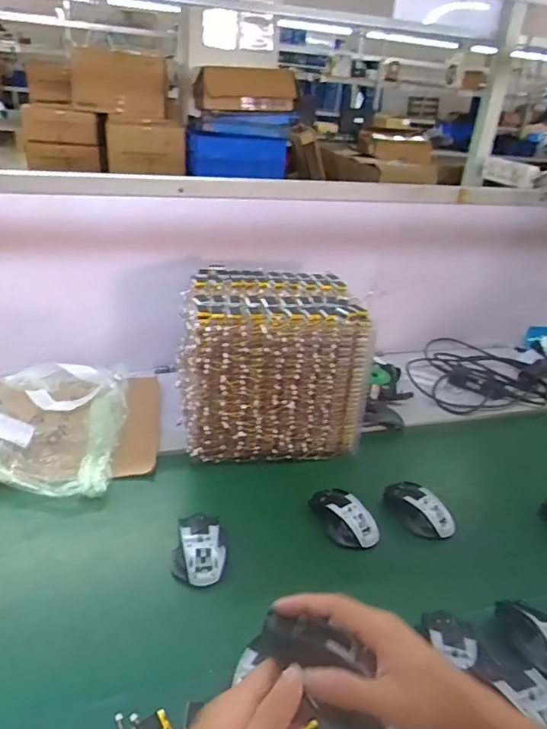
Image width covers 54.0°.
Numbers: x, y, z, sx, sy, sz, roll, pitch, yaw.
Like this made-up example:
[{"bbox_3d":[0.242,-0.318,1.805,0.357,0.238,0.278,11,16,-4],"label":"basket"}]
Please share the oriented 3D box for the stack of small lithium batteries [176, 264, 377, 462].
[{"bbox_3d":[-0.014,-0.011,0.956,0.308,0.251,0.254,-1,31,-12],"label":"stack of small lithium batteries"}]

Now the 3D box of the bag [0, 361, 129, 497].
[{"bbox_3d":[-0.405,0.076,0.918,0.288,0.076,0.367,-1,31,-11],"label":"bag"}]

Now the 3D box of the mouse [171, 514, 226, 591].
[{"bbox_3d":[-0.098,0.244,0.724,0.069,0.032,0.110,2,31,-7],"label":"mouse"}]

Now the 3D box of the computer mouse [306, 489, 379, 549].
[{"bbox_3d":[0.103,0.219,0.791,0.065,0.034,0.115,-17,37,-33],"label":"computer mouse"}]

